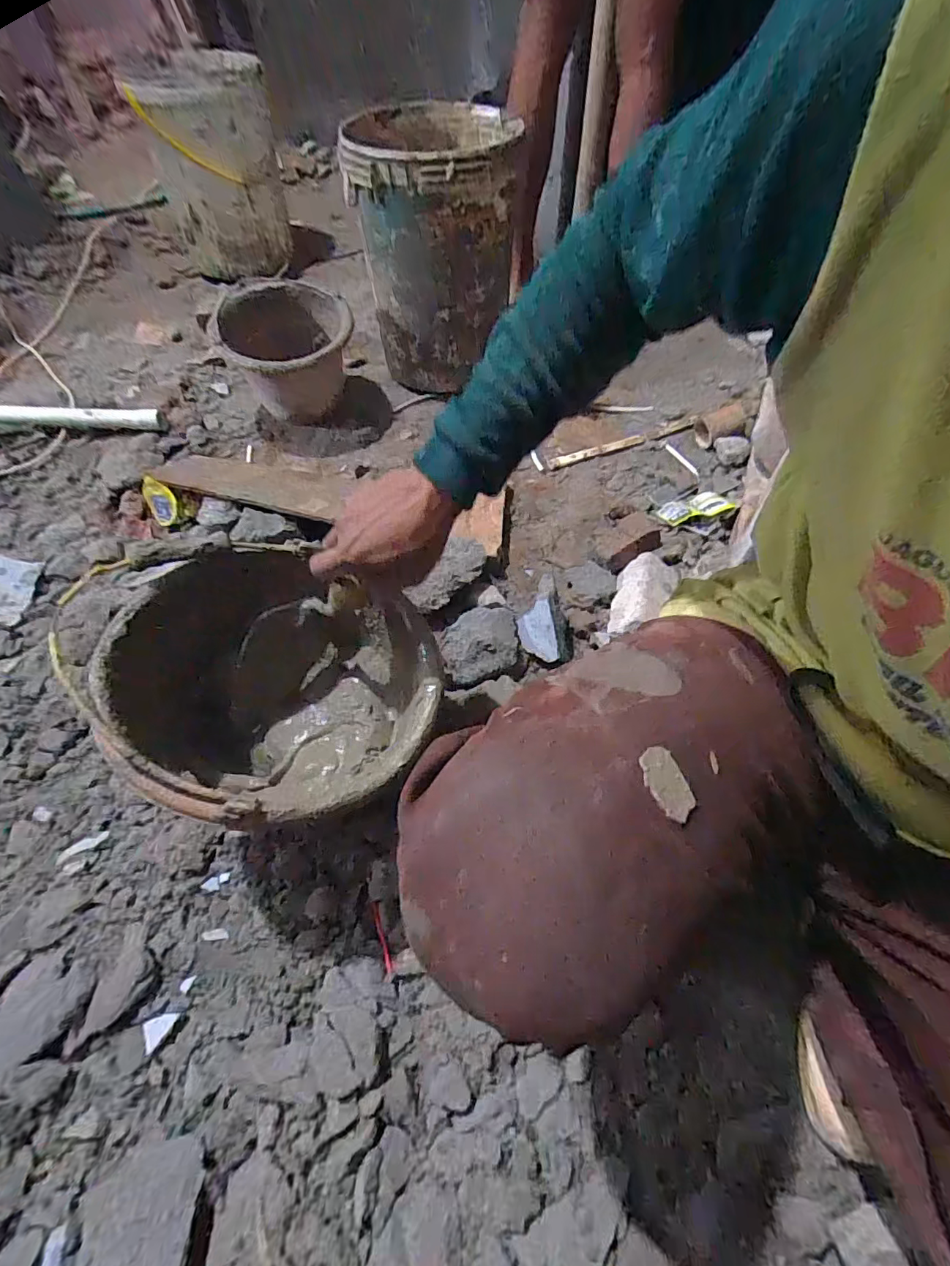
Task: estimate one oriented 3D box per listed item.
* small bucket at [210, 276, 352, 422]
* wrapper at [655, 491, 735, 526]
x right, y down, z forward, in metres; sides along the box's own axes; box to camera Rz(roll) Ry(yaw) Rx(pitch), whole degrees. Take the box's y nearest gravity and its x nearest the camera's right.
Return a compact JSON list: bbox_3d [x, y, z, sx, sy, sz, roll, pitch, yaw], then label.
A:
[{"bbox_3d":[-0.356,-0.534,0.984,0.229,0.194,0.239,-1,56,1],"label":"small bucket"},{"bbox_3d":[0.381,-0.219,0.883,0.122,0.018,0.060,-17,58,-10],"label":"wrapper"}]

